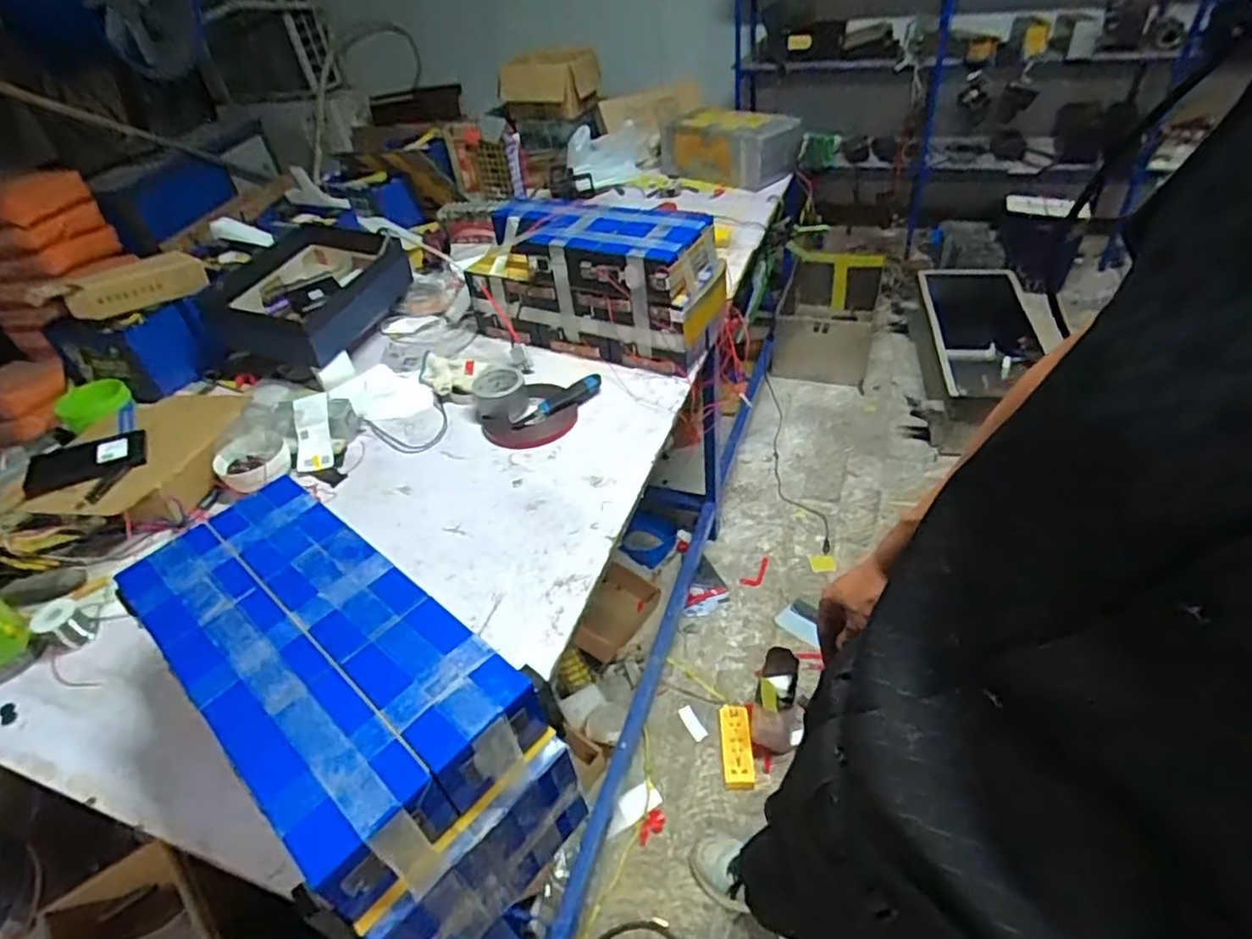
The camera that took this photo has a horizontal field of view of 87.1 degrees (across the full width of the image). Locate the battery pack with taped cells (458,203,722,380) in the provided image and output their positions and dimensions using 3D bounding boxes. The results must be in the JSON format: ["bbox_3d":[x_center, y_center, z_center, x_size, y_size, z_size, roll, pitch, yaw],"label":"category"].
[{"bbox_3d":[-0.069,-0.377,1.307,0.496,0.218,0.221,18,47,26],"label":"battery pack with taped cells"}]

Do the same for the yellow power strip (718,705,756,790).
[{"bbox_3d":[0.242,0.605,1.445,0.067,0.046,0.180,-4,40,4],"label":"yellow power strip"}]

